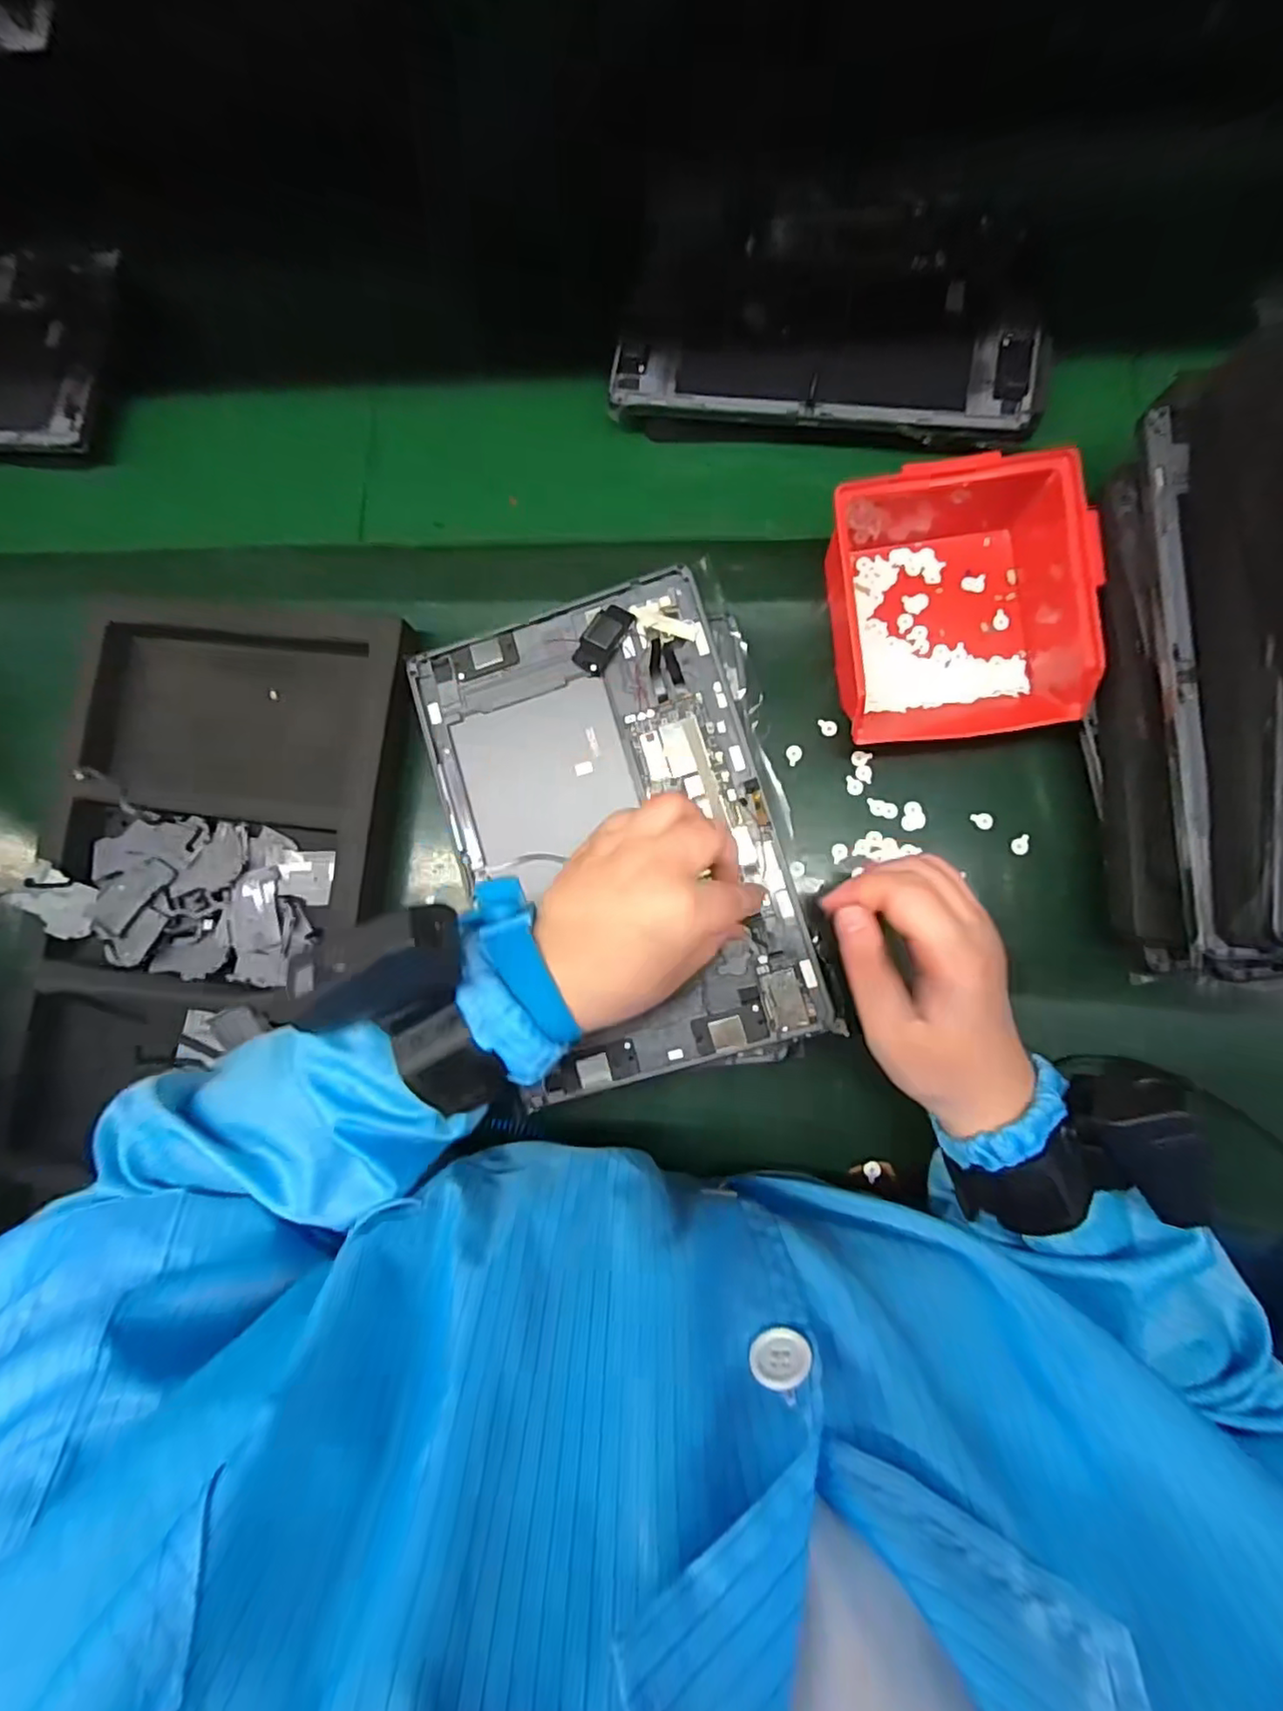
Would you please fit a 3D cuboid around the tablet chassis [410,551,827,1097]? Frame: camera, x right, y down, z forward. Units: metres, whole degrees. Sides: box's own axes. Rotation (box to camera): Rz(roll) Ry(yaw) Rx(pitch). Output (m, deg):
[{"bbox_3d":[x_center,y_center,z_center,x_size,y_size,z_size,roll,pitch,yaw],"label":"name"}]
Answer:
[{"bbox_3d":[-0.013,-0.015,0.342,0.169,0.014,0.257,-18,86,6],"label":"tablet chassis"}]

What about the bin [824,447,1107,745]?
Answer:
[{"bbox_3d":[0.175,-0.138,0.352,0.131,0.062,0.147,-5,87,7],"label":"bin"}]

